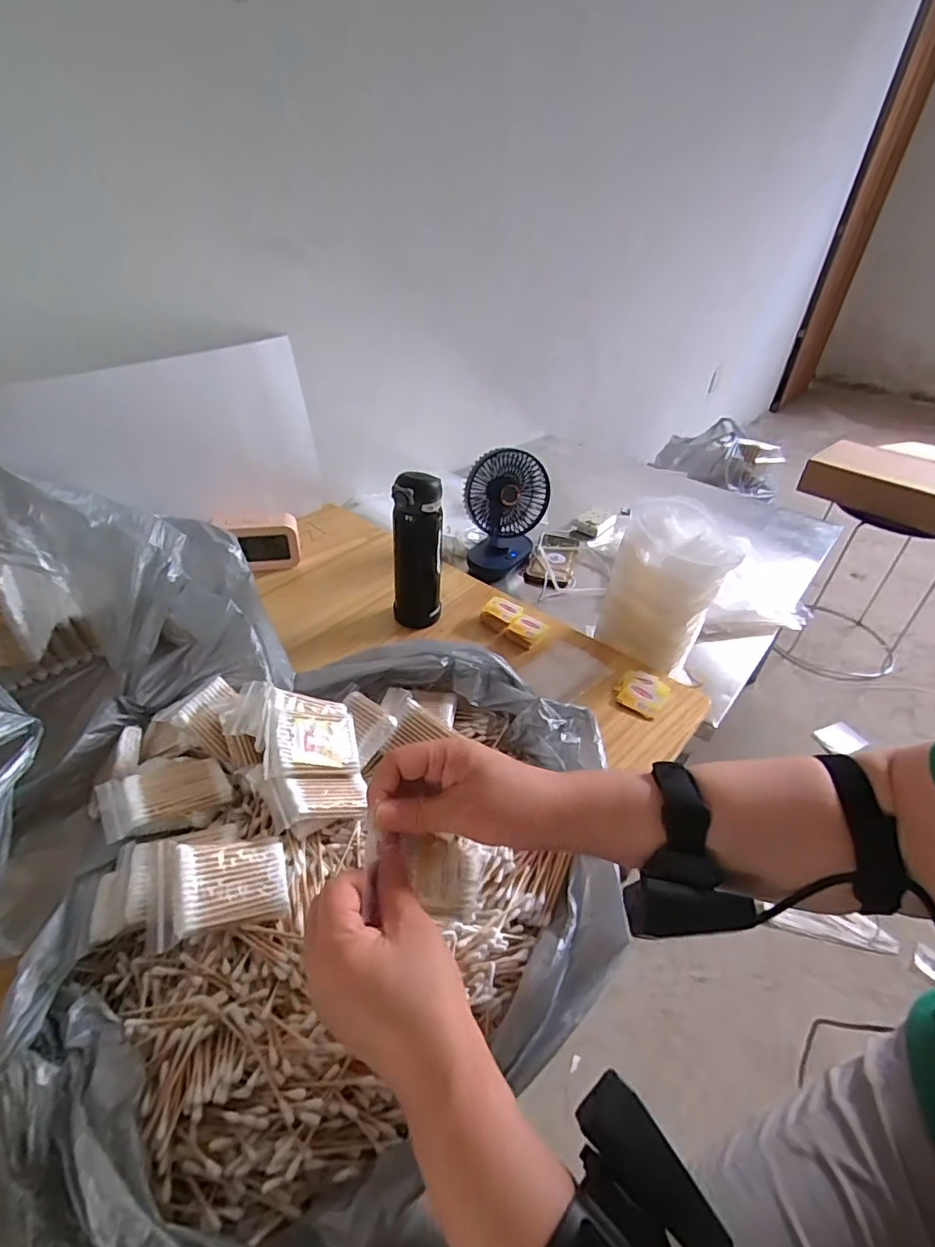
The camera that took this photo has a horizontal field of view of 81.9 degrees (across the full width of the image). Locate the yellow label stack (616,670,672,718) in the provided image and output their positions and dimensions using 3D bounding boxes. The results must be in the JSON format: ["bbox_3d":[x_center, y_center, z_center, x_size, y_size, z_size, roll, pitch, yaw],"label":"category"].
[{"bbox_3d":[0.221,0.084,0.679,0.057,0.006,0.067,26,44,27],"label":"yellow label stack"}]

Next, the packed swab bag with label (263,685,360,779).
[{"bbox_3d":[-0.136,0.090,0.464,0.079,0.018,0.082,16,37,-39],"label":"packed swab bag with label"}]

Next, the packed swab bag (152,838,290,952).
[{"bbox_3d":[-0.171,0.180,0.377,0.085,0.011,0.061,8,48,-40],"label":"packed swab bag"}]

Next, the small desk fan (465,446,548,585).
[{"bbox_3d":[0.065,-0.188,0.925,0.138,0.174,0.110,6,38,5],"label":"small desk fan"}]

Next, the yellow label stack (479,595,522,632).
[{"bbox_3d":[0.047,-0.011,0.777,0.049,0.026,0.048,23,42,24],"label":"yellow label stack"}]

